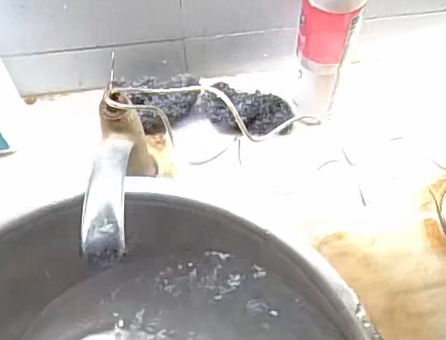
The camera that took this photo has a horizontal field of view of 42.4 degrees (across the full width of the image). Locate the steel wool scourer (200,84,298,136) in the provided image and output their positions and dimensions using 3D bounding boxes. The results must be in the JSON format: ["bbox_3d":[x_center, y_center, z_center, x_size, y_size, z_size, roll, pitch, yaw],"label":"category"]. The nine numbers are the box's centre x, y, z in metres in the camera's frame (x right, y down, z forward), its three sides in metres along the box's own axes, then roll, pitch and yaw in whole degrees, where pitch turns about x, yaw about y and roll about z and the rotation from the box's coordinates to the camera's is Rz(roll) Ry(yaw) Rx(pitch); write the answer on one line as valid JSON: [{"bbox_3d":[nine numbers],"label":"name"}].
[{"bbox_3d":[0.022,-0.053,0.536,0.087,0.029,0.044,6,62,6],"label":"steel wool scourer"}]

